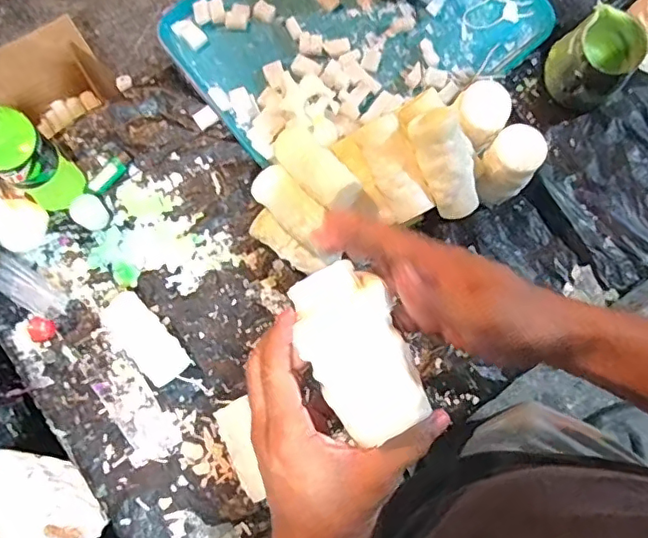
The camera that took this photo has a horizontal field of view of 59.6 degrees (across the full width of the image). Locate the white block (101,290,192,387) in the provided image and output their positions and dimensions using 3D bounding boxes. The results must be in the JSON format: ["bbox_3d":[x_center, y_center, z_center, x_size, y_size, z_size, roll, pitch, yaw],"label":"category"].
[{"bbox_3d":[-0.216,0.082,0.683,0.053,0.022,0.127,-43,82,-8],"label":"white block"}]

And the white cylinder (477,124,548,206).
[{"bbox_3d":[0.214,-0.116,0.682,0.077,0.112,0.064,-33,81,-6],"label":"white cylinder"}]

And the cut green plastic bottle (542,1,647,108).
[{"bbox_3d":[0.334,-0.258,0.709,0.100,0.113,0.081,43,82,7],"label":"cut green plastic bottle"}]

